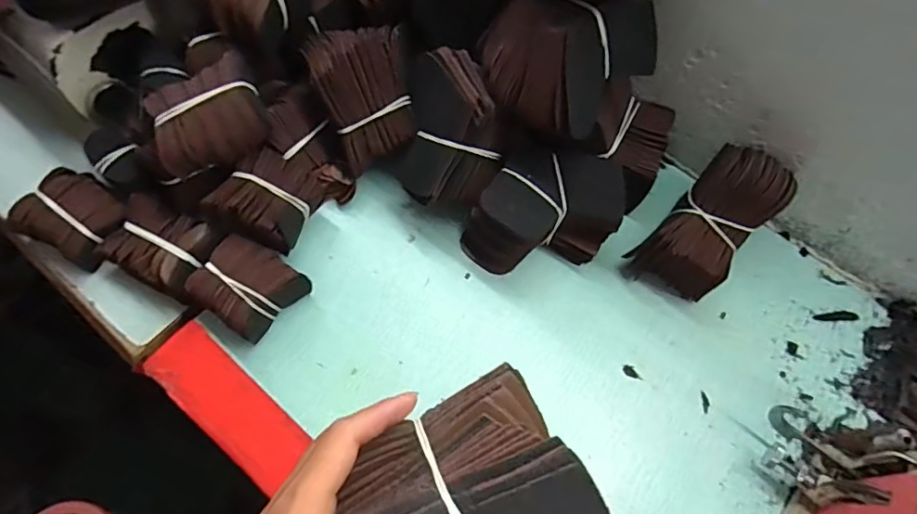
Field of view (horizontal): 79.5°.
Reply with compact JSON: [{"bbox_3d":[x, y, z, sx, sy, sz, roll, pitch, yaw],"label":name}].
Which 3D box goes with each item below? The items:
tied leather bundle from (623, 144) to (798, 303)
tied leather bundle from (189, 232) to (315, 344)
[{"bbox_3d":[0.245,-0.031,0.535,0.079,0.073,0.164,43,104,16],"label":"tied leather bundle"},{"bbox_3d":[-0.204,0.029,0.537,0.089,0.054,0.080,35,69,13],"label":"tied leather bundle"}]

